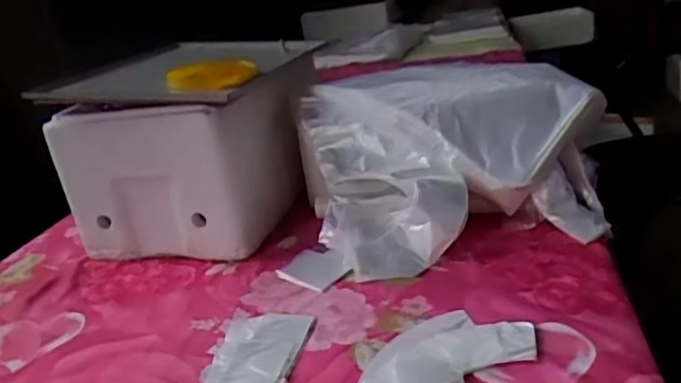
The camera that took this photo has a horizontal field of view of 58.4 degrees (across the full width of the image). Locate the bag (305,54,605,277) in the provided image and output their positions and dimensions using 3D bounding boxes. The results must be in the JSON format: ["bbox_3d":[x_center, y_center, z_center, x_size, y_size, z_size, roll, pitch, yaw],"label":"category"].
[{"bbox_3d":[0.172,-0.055,0.934,0.409,0.214,0.298,-11,22,-9],"label":"bag"}]

